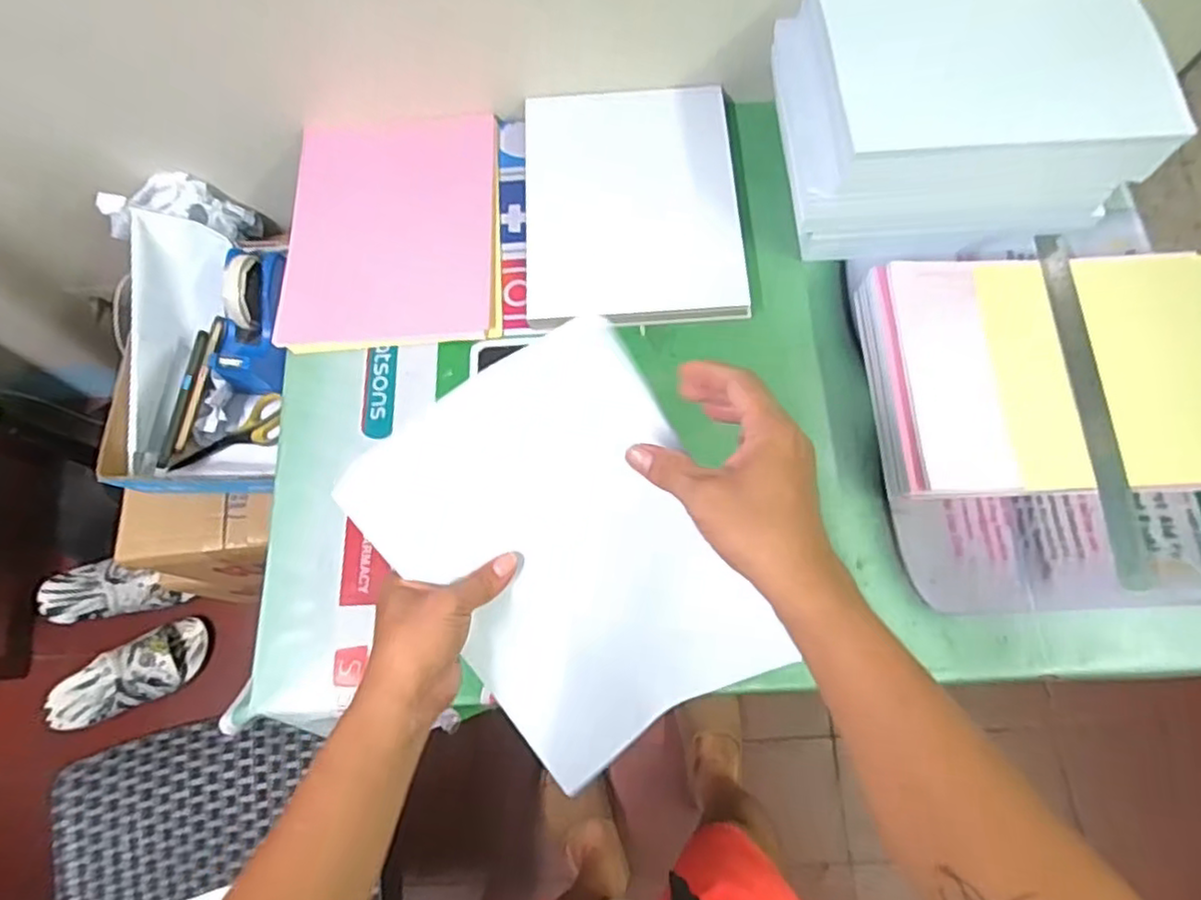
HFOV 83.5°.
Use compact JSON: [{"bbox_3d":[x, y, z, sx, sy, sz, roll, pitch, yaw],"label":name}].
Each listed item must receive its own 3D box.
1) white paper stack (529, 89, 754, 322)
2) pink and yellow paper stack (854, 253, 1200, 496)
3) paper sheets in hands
[{"bbox_3d":[0.032,-0.258,0.694,0.212,0.015,0.270,-2,72,0],"label":"white paper stack"},{"bbox_3d":[0.434,-0.063,0.607,0.360,0.073,0.210,-1,73,0],"label":"pink and yellow paper stack"},{"bbox_3d":[-0.019,0.074,0.493,0.223,0.038,0.288,-31,93,-16],"label":"paper sheets in hands"}]

